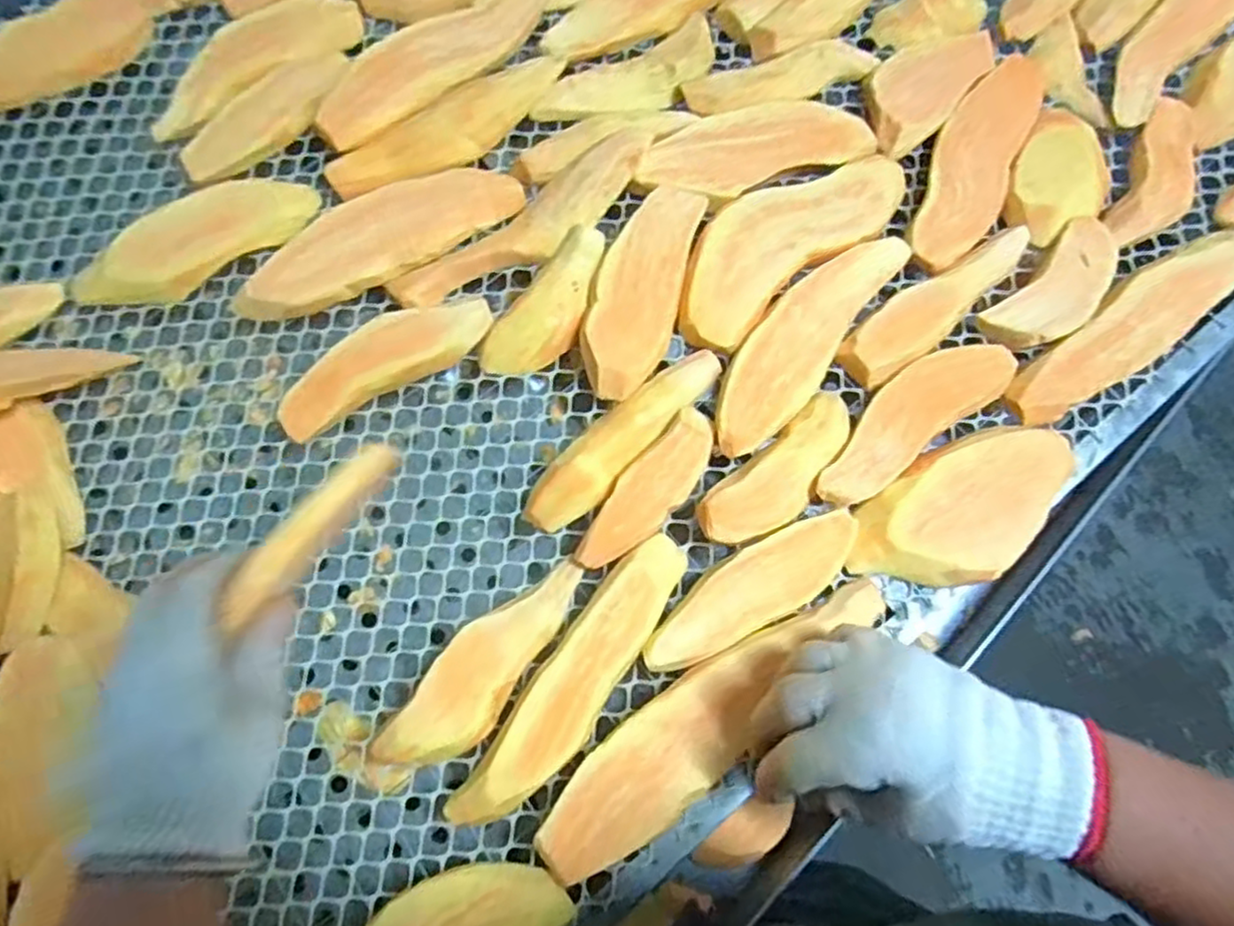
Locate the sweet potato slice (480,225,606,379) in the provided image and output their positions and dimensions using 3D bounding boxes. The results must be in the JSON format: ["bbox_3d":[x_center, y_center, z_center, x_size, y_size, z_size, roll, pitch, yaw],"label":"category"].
[{"bbox_3d":[-0.046,-0.110,0.492,0.049,0.022,0.119,35,79,7],"label":"sweet potato slice"}]

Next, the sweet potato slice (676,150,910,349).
[{"bbox_3d":[0.121,-0.167,0.505,0.207,0.014,0.081,-39,77,-13],"label":"sweet potato slice"}]

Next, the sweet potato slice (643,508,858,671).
[{"bbox_3d":[0.086,0.079,0.438,0.152,0.011,0.047,-25,74,-10],"label":"sweet potato slice"}]

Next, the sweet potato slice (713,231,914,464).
[{"bbox_3d":[0.129,-0.090,0.483,0.057,0.017,0.202,35,74,9],"label":"sweet potato slice"}]

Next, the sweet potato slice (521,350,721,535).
[{"bbox_3d":[0.004,-0.020,0.474,0.040,0.011,0.165,41,75,11],"label":"sweet potato slice"}]

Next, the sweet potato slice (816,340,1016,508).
[{"bbox_3d":[0.198,-0.033,0.464,0.166,0.008,0.051,-36,77,-12],"label":"sweet potato slice"}]

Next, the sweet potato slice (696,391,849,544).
[{"bbox_3d":[0.113,0.006,0.465,0.134,0.021,0.047,-40,77,-13],"label":"sweet potato slice"}]

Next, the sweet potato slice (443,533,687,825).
[{"bbox_3d":[-0.023,0.130,0.422,0.047,0.017,0.203,34,74,9],"label":"sweet potato slice"}]

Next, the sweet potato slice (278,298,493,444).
[{"bbox_3d":[-0.162,-0.073,0.484,0.153,0.021,0.047,-31,75,-11],"label":"sweet potato slice"}]

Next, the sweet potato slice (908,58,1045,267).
[{"bbox_3d":[0.273,-0.230,0.530,0.062,0.020,0.182,21,72,5],"label":"sweet potato slice"}]

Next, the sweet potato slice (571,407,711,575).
[{"bbox_3d":[0.022,0.018,0.457,0.040,0.011,0.127,41,75,11],"label":"sweet potato slice"}]

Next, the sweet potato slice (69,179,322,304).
[{"bbox_3d":[-0.308,-0.162,0.507,0.176,0.032,0.049,-34,76,-12],"label":"sweet potato slice"}]

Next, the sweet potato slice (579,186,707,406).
[{"bbox_3d":[0.016,-0.125,0.485,0.061,0.013,0.162,15,72,3],"label":"sweet potato slice"}]

